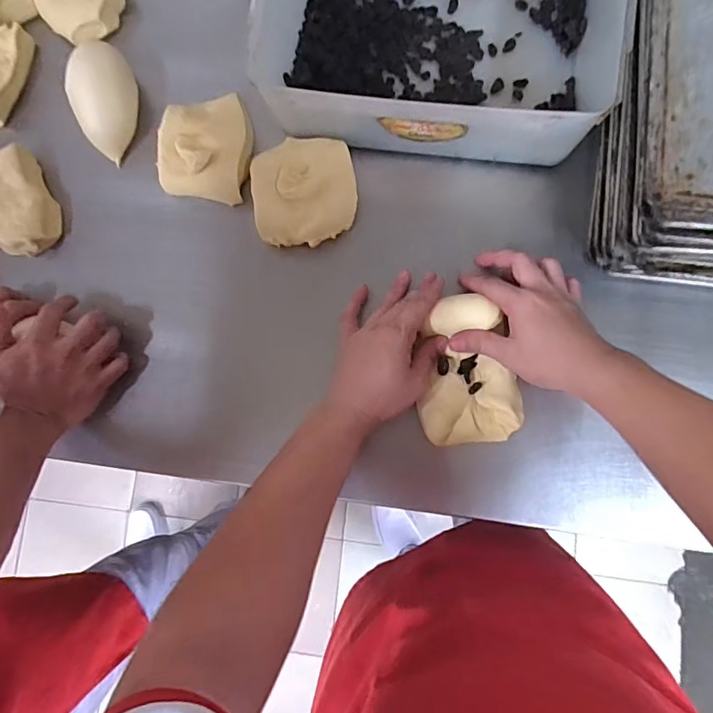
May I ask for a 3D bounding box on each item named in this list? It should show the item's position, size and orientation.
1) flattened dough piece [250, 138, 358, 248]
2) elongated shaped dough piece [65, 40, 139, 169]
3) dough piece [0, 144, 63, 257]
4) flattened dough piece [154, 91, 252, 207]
[{"bbox_3d":[-0.056,-0.181,0.519,0.108,0.029,0.115,-9,84,4],"label":"flattened dough piece"},{"bbox_3d":[-0.288,-0.289,0.551,0.062,0.050,0.123,1,85,5],"label":"elongated shaped dough piece"},{"bbox_3d":[-0.394,-0.169,0.549,0.094,0.038,0.120,-24,83,2],"label":"dough piece"},{"bbox_3d":[-0.167,-0.237,0.544,0.097,0.039,0.124,9,85,5],"label":"flattened dough piece"}]

